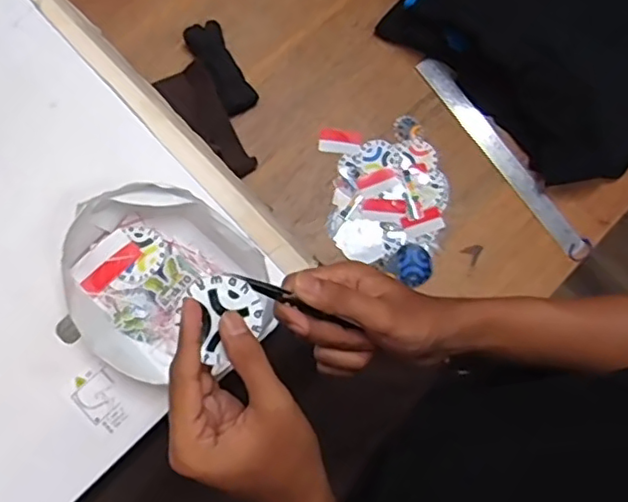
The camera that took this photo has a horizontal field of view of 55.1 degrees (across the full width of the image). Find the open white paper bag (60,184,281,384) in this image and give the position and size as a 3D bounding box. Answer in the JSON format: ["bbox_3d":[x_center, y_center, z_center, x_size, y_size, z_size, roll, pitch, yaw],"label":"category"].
[{"bbox_3d":[-0.140,0.032,0.556,0.193,0.046,0.161,38,78,4],"label":"open white paper bag"}]

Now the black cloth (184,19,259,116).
[{"bbox_3d":[-0.120,-0.240,0.786,0.046,0.017,0.124,-31,92,-9],"label":"black cloth"}]

